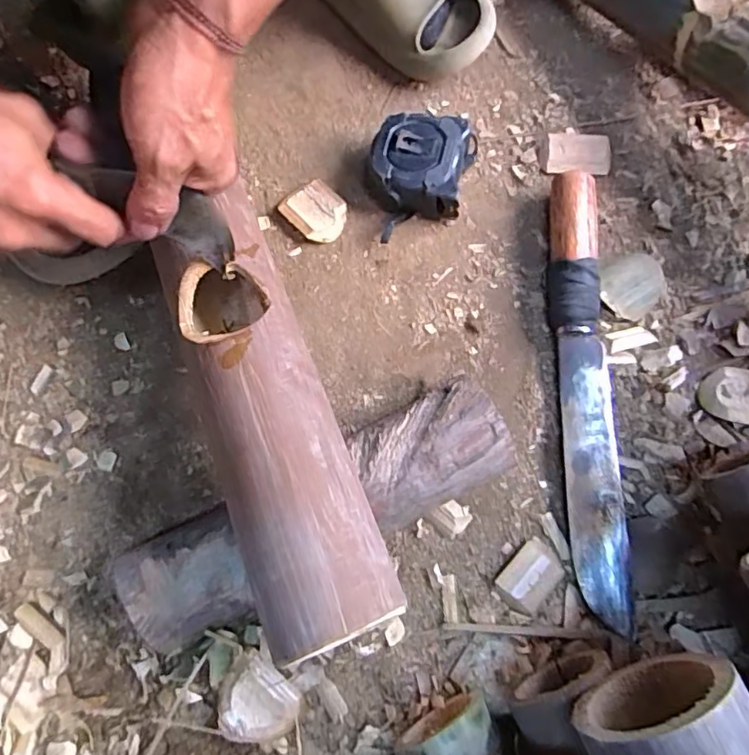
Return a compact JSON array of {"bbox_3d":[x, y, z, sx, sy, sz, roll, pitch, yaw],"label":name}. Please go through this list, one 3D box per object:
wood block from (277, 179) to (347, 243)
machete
[{"bbox_3d":[-0.050,-0.145,0.496,0.047,0.011,0.057,-44,75,-12],"label":"wood block"},{"bbox_3d":[0.159,0.001,0.424,0.039,0.035,0.342,0,71,3],"label":"machete"}]

